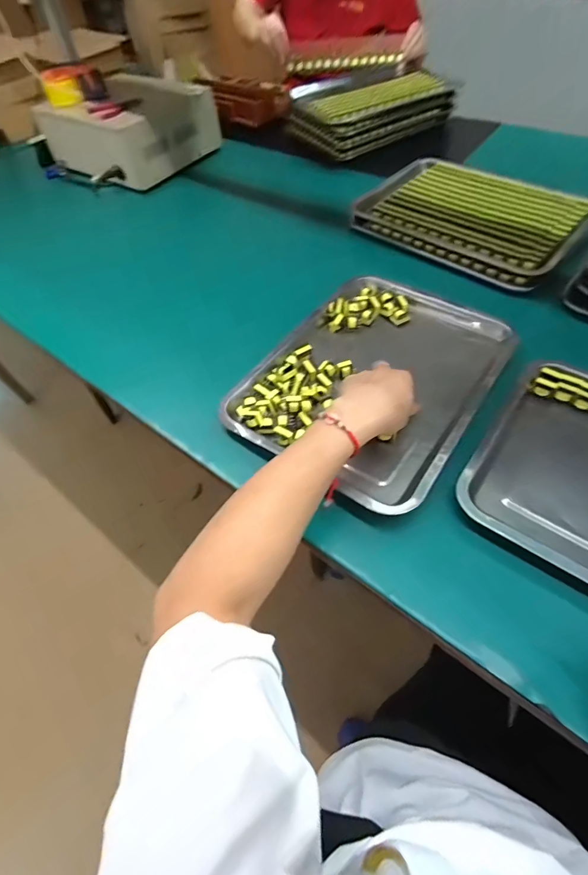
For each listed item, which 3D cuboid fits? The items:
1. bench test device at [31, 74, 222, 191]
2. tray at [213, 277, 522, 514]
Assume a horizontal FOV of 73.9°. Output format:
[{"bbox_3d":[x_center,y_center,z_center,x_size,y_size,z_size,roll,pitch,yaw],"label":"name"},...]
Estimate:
[{"bbox_3d":[-0.410,-0.797,1.002,0.332,0.138,0.311,30,63,23],"label":"bench test device"},{"bbox_3d":[0.115,-0.092,0.551,0.282,0.047,0.388,30,59,20],"label":"tray"}]

